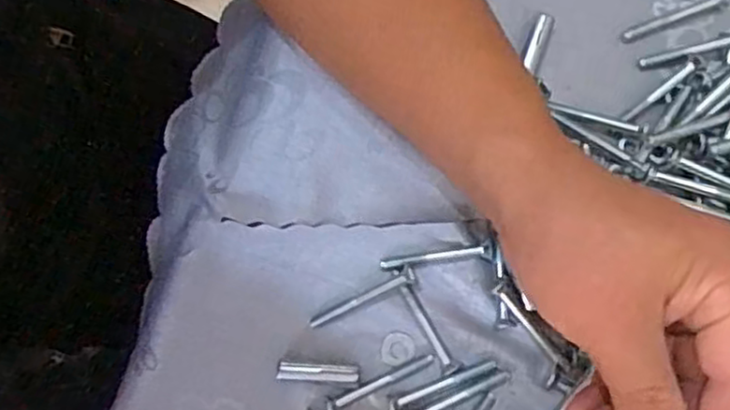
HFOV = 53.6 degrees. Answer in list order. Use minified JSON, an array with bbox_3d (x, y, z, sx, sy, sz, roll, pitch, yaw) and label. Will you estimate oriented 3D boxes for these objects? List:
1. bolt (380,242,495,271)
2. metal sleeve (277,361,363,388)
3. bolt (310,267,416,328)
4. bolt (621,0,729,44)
[{"bbox_3d":[0.035,0.026,0.353,0.054,0.009,0.008,-6,80,0],"label":"bolt"},{"bbox_3d":[-0.022,0.081,0.346,0.039,0.008,0.010,4,80,2],"label":"metal sleeve"},{"bbox_3d":[-0.002,0.045,0.350,0.055,0.011,0.006,-25,80,-3],"label":"bolt"},{"bbox_3d":[0.161,-0.097,0.373,0.059,0.004,0.008,-21,80,-2],"label":"bolt"}]

